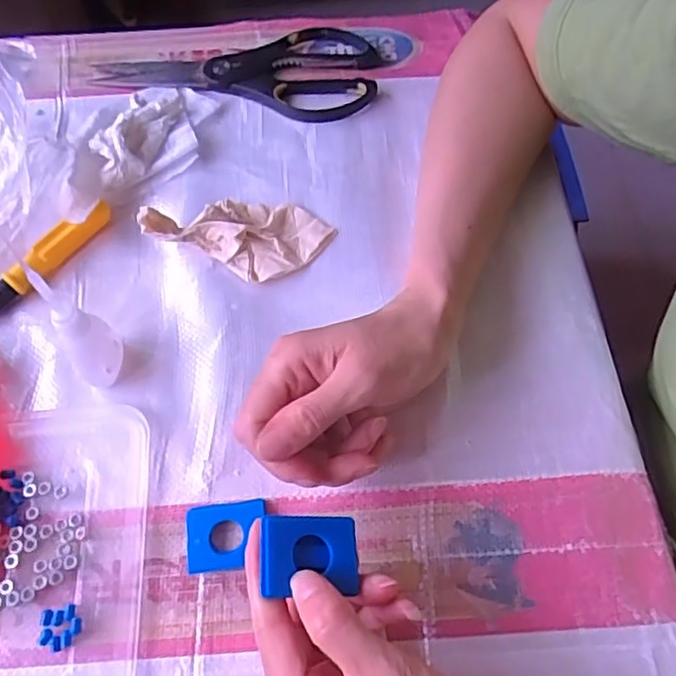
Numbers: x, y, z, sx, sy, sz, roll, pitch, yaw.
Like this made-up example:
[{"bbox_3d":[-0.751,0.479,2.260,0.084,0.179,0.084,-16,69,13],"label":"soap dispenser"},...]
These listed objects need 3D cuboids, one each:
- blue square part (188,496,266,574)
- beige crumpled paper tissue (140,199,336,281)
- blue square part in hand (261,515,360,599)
[{"bbox_3d":[-0.058,0.103,0.326,0.041,0.007,0.033,-10,62,-3],"label":"blue square part"},{"bbox_3d":[-0.065,-0.068,0.403,0.119,0.017,0.062,4,62,-10],"label":"beige crumpled paper tissue"},{"bbox_3d":[-0.012,0.095,0.275,0.042,0.005,0.030,6,63,-18],"label":"blue square part in hand"}]

